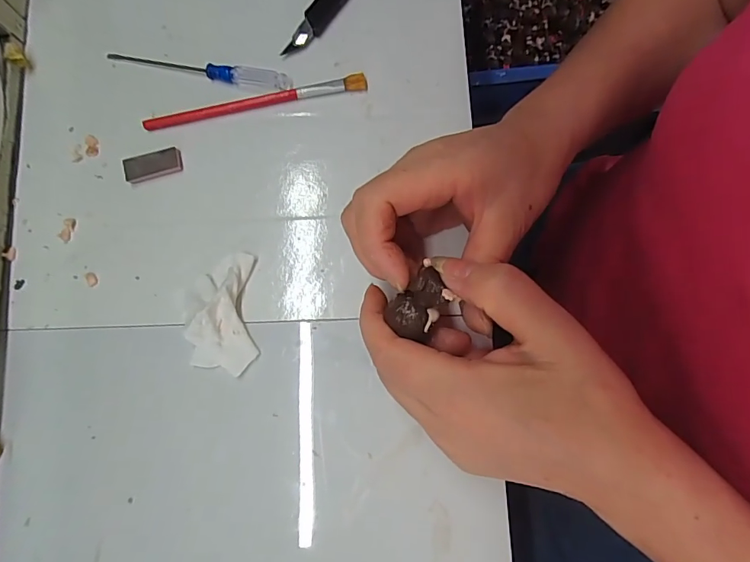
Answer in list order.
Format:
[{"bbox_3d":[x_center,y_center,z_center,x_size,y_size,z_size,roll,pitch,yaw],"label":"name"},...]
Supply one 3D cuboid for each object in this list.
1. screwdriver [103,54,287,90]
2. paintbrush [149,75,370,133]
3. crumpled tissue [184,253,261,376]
[{"bbox_3d":[-0.117,-0.139,0.289,0.125,0.011,0.011,13,79,4],"label":"screwdriver"},{"bbox_3d":[-0.077,-0.116,0.286,0.143,0.004,0.010,-11,78,-1],"label":"paintbrush"},{"bbox_3d":[-0.088,0.018,0.254,0.036,0.016,0.066,-6,78,0],"label":"crumpled tissue"}]

